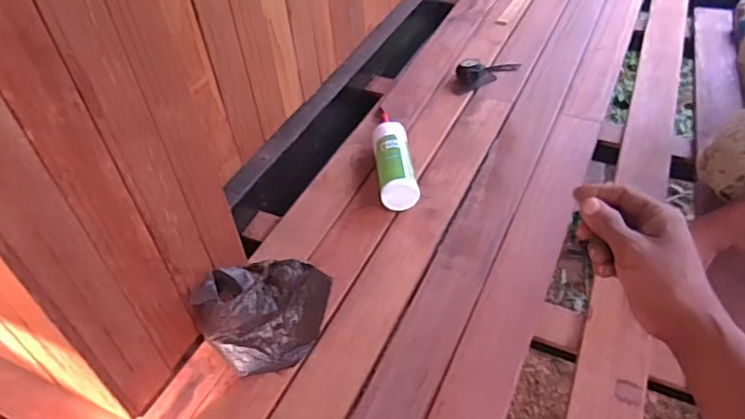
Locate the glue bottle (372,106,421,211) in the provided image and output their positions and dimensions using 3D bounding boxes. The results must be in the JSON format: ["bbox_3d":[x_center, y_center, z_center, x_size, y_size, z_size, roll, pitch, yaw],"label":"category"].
[{"bbox_3d":[0.037,-0.114,1.054,0.068,0.062,0.276,-8,44,-1],"label":"glue bottle"}]

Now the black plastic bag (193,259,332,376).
[{"bbox_3d":[-0.154,0.136,0.775,0.134,0.138,0.144,30,54,32],"label":"black plastic bag"}]

